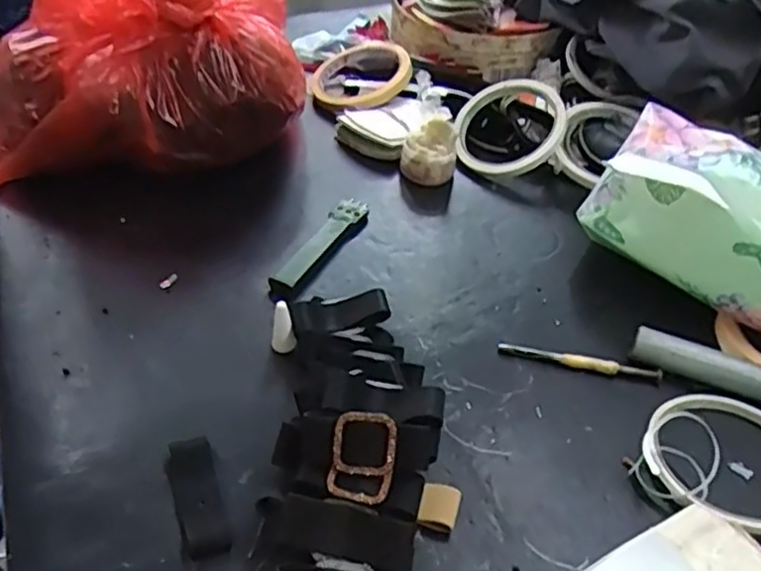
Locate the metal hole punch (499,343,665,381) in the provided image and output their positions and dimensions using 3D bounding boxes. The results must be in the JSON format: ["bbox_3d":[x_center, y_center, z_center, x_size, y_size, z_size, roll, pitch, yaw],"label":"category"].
[{"bbox_3d":[0.118,0.044,0.402,0.093,0.009,0.007,10,44,9],"label":"metal hole punch"}]

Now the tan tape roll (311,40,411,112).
[{"bbox_3d":[-0.019,-0.193,0.621,0.089,0.015,0.094,-10,52,13],"label":"tan tape roll"}]

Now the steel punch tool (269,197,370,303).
[{"bbox_3d":[-0.041,-0.026,0.469,0.019,0.018,0.113,20,46,19],"label":"steel punch tool"}]

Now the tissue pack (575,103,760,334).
[{"bbox_3d":[0.209,-0.039,0.426,0.080,0.096,0.154,-29,52,-28],"label":"tissue pack"}]

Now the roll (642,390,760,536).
[{"bbox_3d":[0.183,0.086,0.350,0.095,0.017,0.084,-8,44,-20],"label":"roll"}]

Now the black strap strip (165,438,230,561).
[{"bbox_3d":[-0.090,0.103,0.331,0.022,0.005,0.066,-14,45,-16],"label":"black strap strip"}]

